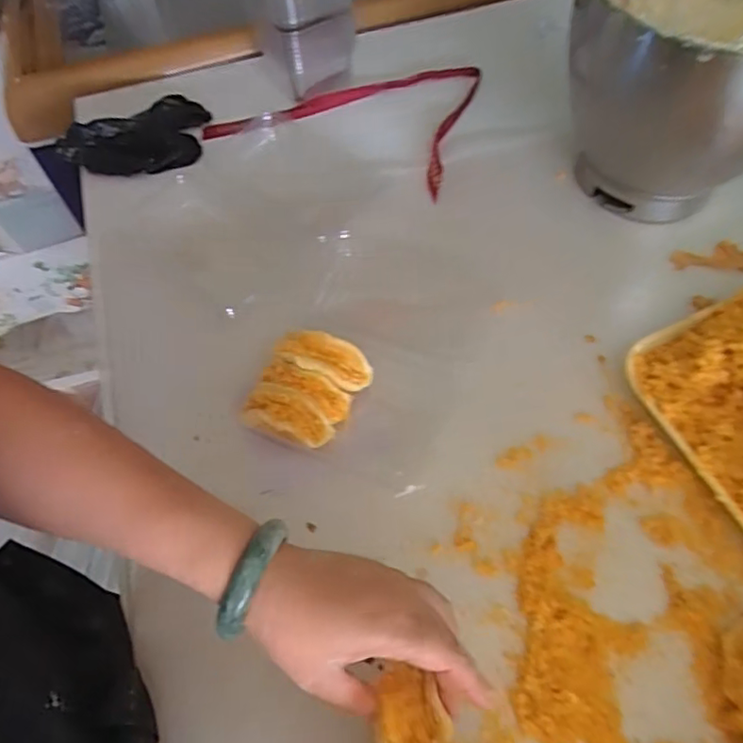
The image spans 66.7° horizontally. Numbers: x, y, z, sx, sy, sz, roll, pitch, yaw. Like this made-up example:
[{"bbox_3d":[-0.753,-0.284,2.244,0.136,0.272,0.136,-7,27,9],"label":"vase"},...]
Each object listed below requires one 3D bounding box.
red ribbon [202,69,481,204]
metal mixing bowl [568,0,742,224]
[{"bbox_3d":[-0.018,-0.343,0.722,0.303,0.024,0.243,20,59,14],"label":"red ribbon"},{"bbox_3d":[0.298,-0.277,0.549,0.225,0.223,0.234,-1,61,2],"label":"metal mixing bowl"}]

